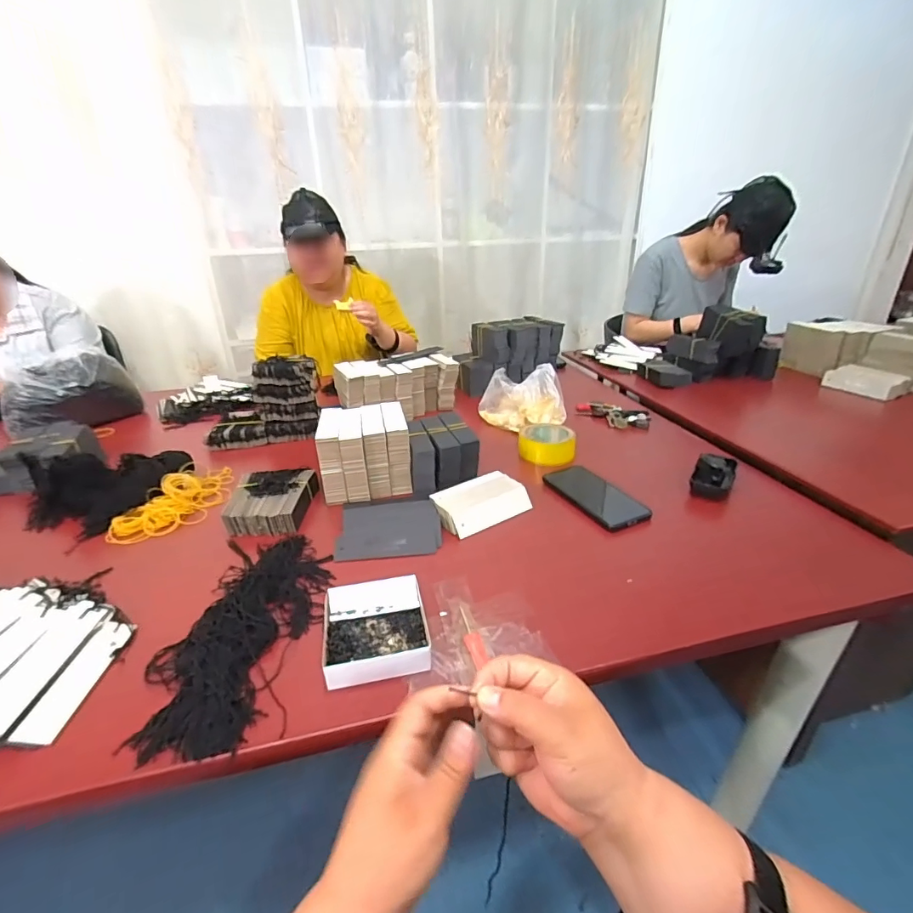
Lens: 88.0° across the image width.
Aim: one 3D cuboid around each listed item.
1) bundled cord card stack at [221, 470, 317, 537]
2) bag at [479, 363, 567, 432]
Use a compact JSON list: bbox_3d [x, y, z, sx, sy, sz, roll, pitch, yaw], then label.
[{"bbox_3d":[-0.271,0.061,0.700,0.109,0.041,0.133,-2,26,-2],"label":"bundled cord card stack"},{"bbox_3d":[0.132,-0.122,0.963,0.164,0.100,0.106,-2,26,-1],"label":"bag"}]

